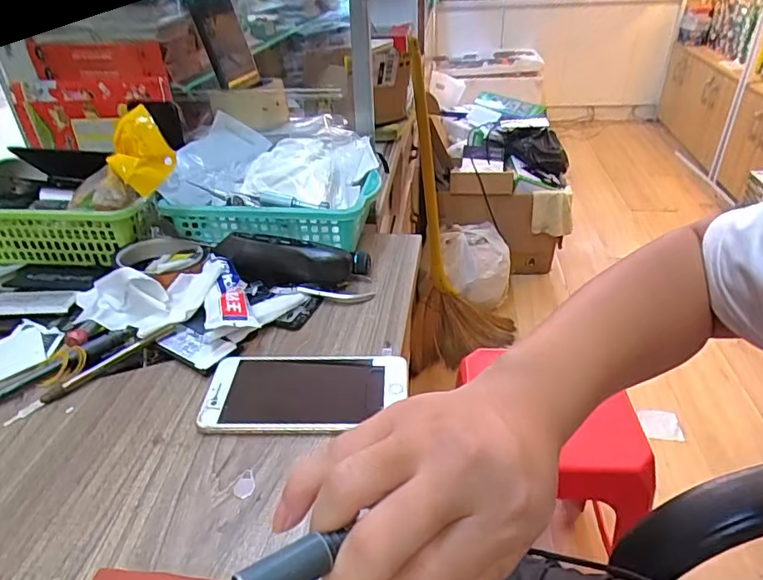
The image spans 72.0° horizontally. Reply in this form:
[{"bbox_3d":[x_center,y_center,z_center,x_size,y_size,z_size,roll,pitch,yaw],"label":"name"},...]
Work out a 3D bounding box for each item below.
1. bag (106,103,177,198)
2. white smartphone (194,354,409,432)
[{"bbox_3d":[-0.226,-0.130,0.492,0.052,0.066,0.031,-30,43,-35],"label":"bag"},{"bbox_3d":[-0.059,0.079,0.409,0.153,0.011,0.077,-1,34,2],"label":"white smartphone"}]

